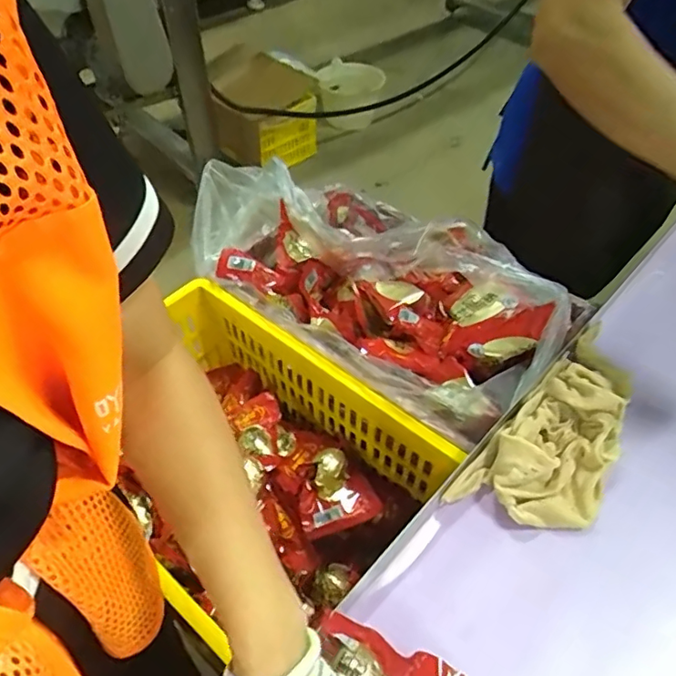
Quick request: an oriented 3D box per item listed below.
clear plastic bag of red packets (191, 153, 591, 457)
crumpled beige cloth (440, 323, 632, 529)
[{"bbox_3d":[0.057,-0.085,0.750,0.481,0.111,0.275,32,56,25],"label":"clear plastic bag of red packets"},{"bbox_3d":[0.246,0.093,0.577,0.113,0.052,0.266,35,57,27],"label":"crumpled beige cloth"}]

